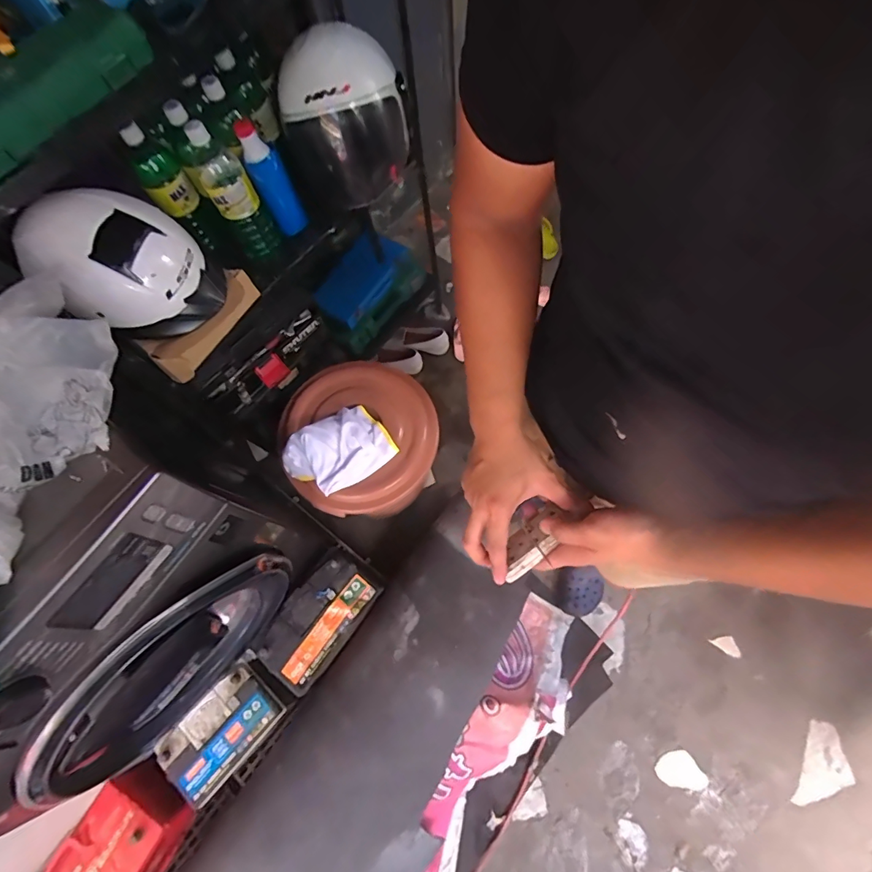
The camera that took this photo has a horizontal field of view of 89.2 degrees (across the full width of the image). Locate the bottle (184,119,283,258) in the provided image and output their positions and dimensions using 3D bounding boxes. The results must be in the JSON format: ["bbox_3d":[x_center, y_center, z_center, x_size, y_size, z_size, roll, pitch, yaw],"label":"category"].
[{"bbox_3d":[-0.366,-0.439,0.801,0.080,0.231,0.091,-30,73,-5],"label":"bottle"}]

